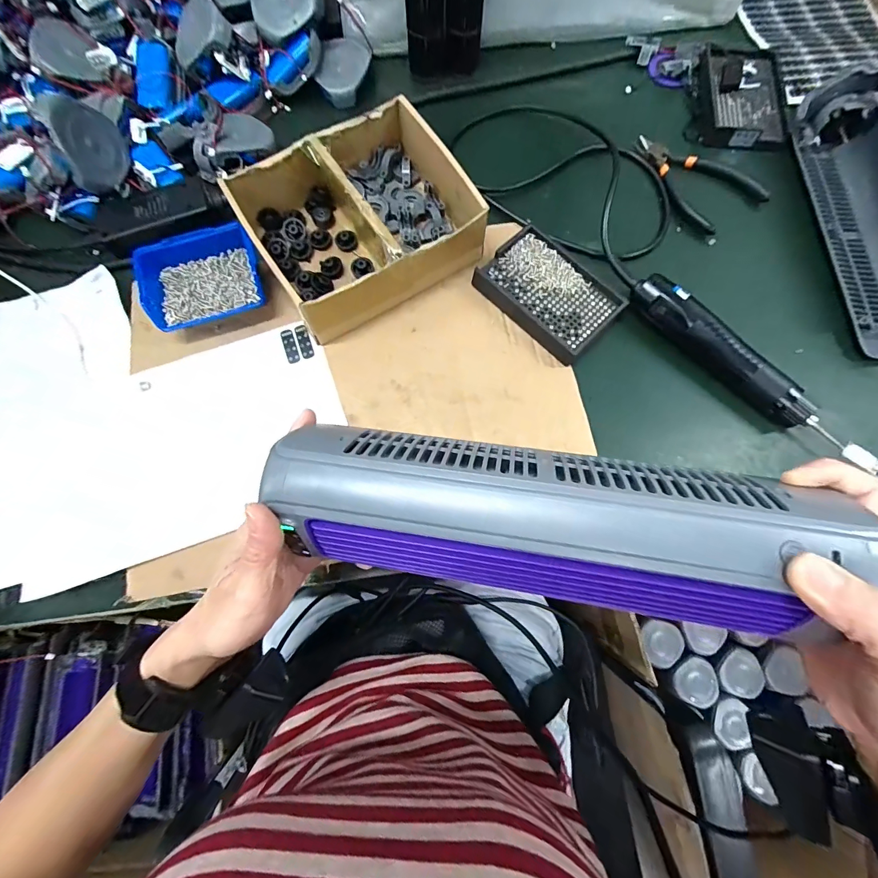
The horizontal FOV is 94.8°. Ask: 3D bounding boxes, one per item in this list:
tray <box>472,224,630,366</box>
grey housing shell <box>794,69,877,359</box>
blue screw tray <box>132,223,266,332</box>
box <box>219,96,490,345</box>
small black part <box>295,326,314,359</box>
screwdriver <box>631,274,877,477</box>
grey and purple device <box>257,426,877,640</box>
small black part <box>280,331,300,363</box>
[{"bbox_3d":[0.114,-0.150,0.418,0.134,0.021,0.090,43,79,10],"label":"tray"},{"bbox_3d":[0.456,-0.244,0.420,0.077,0.066,0.308,-2,75,-1],"label":"grey housing shell"},{"bbox_3d":[-0.231,-0.157,0.402,0.112,0.044,0.088,-23,76,-6],"label":"blue screw tray"},{"bbox_3d":[-0.079,-0.220,0.409,0.197,0.072,0.167,-31,77,-8],"label":"box"},{"bbox_3d":[-0.137,-0.100,0.412,0.014,0.005,0.038,-19,76,-5],"label":"small black part"},{"bbox_3d":[0.300,-0.060,0.387,0.278,0.037,0.043,41,78,10],"label":"screwdriver"},{"bbox_3d":[0.053,0.040,0.213,0.290,0.043,0.078,6,75,11],"label":"grey and purple device"},{"bbox_3d":[-0.151,-0.094,0.411,0.012,0.004,0.037,-18,76,-5],"label":"small black part"}]

